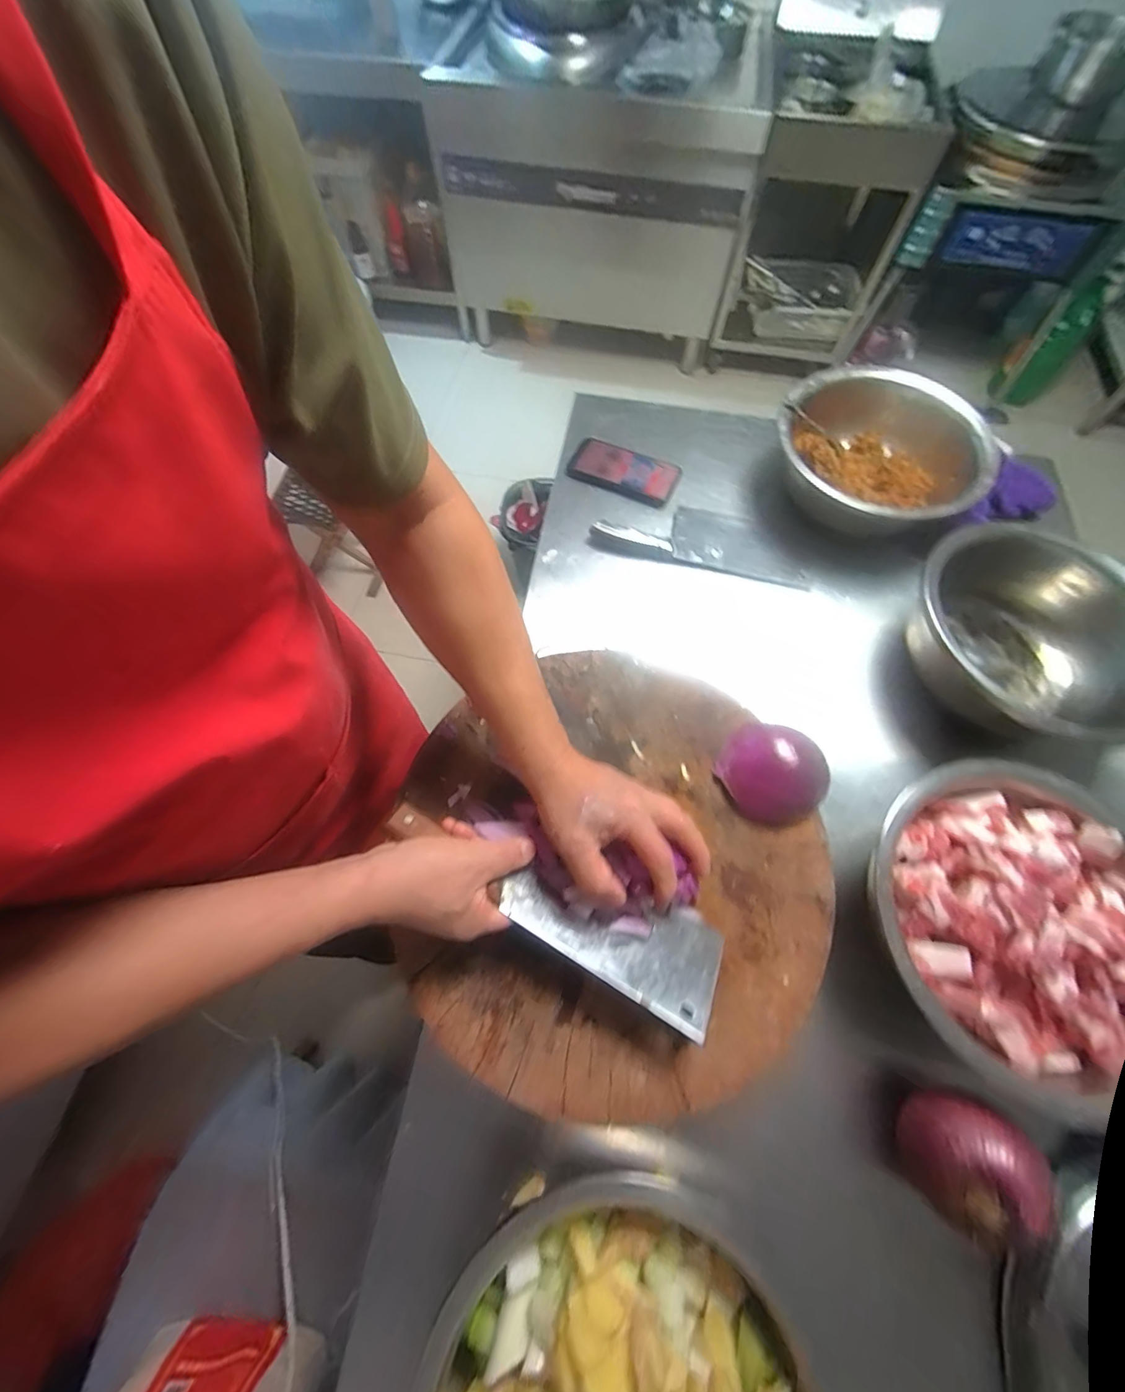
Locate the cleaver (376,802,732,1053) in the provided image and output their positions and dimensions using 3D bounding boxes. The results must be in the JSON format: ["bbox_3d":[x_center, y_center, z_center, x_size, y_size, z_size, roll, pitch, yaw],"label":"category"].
[{"bbox_3d":[-0.011,0.174,0.412,0.302,0.036,0.078,26,69,3],"label":"cleaver"}]

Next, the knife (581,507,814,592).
[{"bbox_3d":[0.198,-0.231,0.704,0.307,0.027,0.101,11,67,4],"label":"knife"}]

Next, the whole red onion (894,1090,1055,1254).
[{"bbox_3d":[0.328,0.374,0.389,0.078,0.070,0.089,35,71,13],"label":"whole red onion"}]

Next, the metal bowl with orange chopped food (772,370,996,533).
[{"bbox_3d":[0.448,-0.342,0.712,0.270,0.106,0.275,0,67,-1],"label":"metal bowl with orange chopped food"}]

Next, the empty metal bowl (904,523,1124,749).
[{"bbox_3d":[0.538,-0.064,0.583,0.236,0.106,0.270,-10,67,-5],"label":"empty metal bowl"}]

